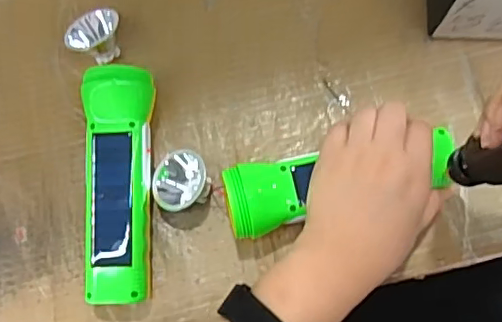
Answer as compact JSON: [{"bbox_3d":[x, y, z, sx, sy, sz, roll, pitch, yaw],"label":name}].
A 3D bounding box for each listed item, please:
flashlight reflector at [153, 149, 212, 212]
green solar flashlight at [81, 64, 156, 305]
[{"bbox_3d":[-0.051,0.016,0.408,0.040,0.030,0.040,0,78,2],"label":"flashlight reflector"},{"bbox_3d":[-0.095,0.016,0.401,0.045,0.042,0.165,0,78,2],"label":"green solar flashlight"}]

